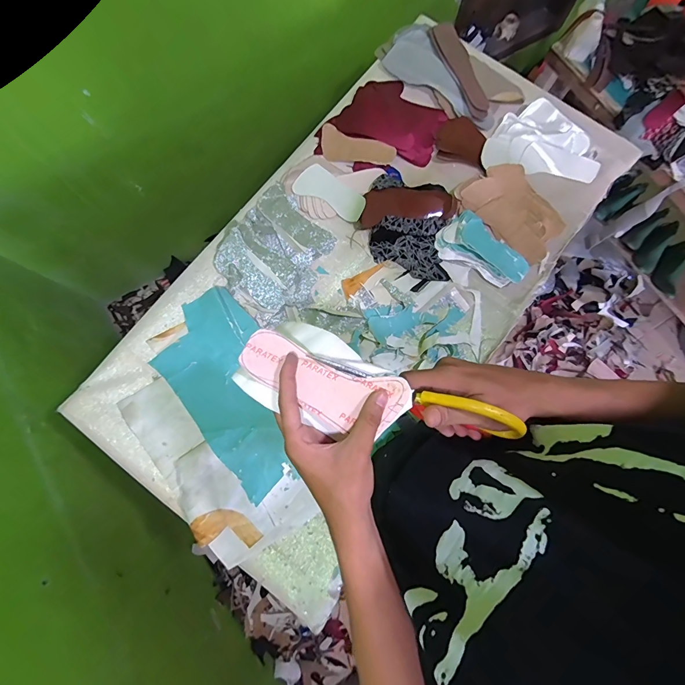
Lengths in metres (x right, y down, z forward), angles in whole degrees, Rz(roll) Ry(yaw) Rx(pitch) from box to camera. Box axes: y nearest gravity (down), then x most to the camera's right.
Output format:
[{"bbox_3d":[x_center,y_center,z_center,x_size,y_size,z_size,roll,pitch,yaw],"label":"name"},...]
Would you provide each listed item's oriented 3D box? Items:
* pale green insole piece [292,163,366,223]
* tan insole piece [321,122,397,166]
[{"bbox_3d":[-0.023,-0.317,0.749,0.155,0.012,0.069,29,101,4],"label":"pale green insole piece"},{"bbox_3d":[0.031,-0.424,0.786,0.165,0.009,0.064,21,111,2],"label":"tan insole piece"}]

